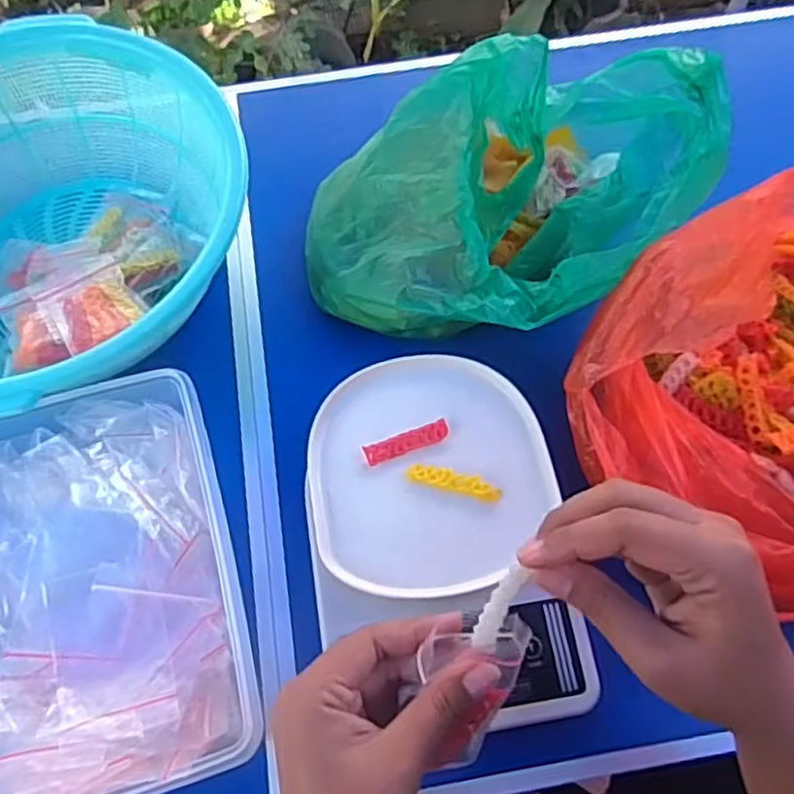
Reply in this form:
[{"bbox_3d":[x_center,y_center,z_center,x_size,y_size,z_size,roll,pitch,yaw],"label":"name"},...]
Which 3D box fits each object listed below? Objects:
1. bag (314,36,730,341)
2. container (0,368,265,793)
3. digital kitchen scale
[{"bbox_3d":[0.070,-0.146,0.482,0.263,0.140,0.178,-7,64,-3],"label":"bag"},{"bbox_3d":[-0.174,0.111,0.413,0.151,0.065,0.233,-16,65,-8],"label":"container"},{"bbox_3d":[0.025,0.085,0.435,0.153,0.041,0.222,-10,64,-4],"label":"digital kitchen scale"}]

